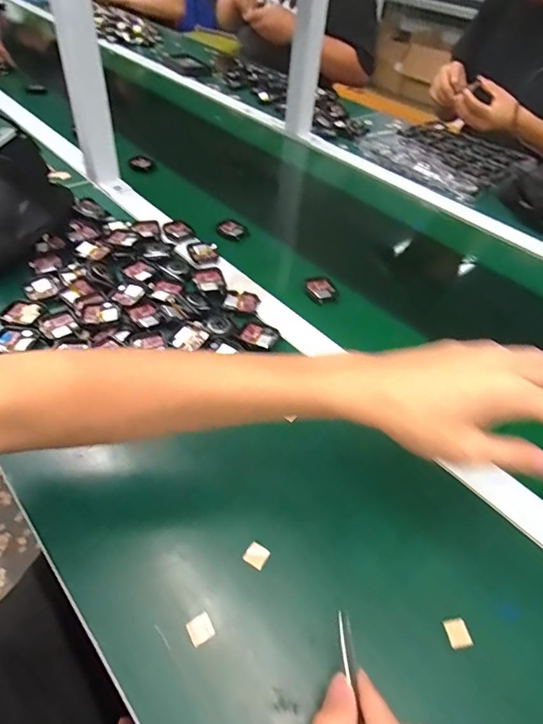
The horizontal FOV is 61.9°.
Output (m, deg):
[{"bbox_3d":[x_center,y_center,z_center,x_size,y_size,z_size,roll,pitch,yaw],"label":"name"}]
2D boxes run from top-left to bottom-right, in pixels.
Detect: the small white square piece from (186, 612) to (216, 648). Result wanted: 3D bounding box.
[{"bbox_3d":[-0.049,0.183,0.310,0.016,0.004,0.016,-20,52,-24],"label":"small white square piece"}]

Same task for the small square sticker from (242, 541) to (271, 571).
[{"bbox_3d":[-0.011,0.147,0.345,0.017,0.006,0.016,26,49,18],"label":"small square sticker"}]

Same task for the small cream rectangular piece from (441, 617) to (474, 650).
[{"bbox_3d":[0.131,0.191,0.319,0.015,0.004,0.018,-16,53,-4],"label":"small cream rectangular piece"}]

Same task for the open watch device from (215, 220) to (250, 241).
[{"bbox_3d":[-0.057,-0.194,0.666,0.047,0.019,0.029,5,46,-2],"label":"open watch device"}]

